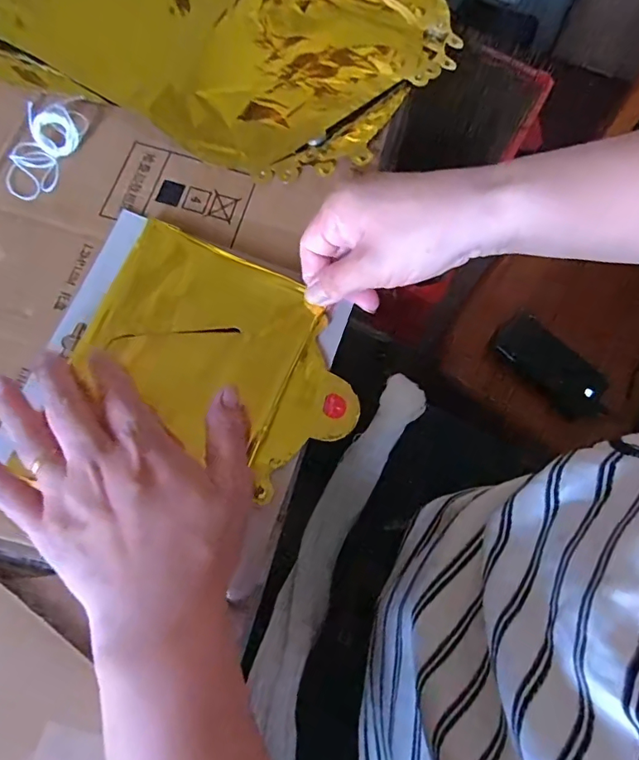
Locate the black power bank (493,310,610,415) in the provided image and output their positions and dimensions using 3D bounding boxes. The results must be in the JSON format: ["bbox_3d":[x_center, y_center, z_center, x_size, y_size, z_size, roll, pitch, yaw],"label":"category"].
[{"bbox_3d":[0.311,-0.024,0.655,0.151,0.007,0.062,41,106,10],"label":"black power bank"}]

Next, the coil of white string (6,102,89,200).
[{"bbox_3d":[-0.183,-0.154,0.319,0.032,0.021,0.069,19,72,1],"label":"coil of white string"}]

